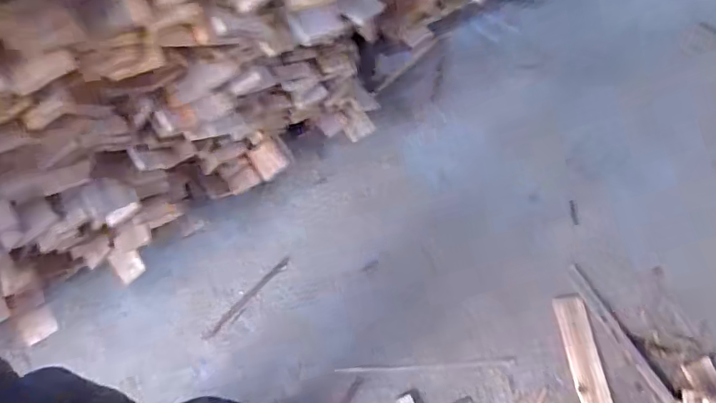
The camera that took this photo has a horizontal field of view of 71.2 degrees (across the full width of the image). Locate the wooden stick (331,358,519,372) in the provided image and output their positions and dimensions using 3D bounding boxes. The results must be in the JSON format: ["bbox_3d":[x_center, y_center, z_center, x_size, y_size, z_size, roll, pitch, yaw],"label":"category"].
[{"bbox_3d":[0.186,0.449,1.361,0.480,0.009,0.015,-2,68,-2],"label":"wooden stick"}]

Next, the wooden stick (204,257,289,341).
[{"bbox_3d":[-0.308,0.268,1.395,0.023,0.010,0.307,43,73,15],"label":"wooden stick"}]

